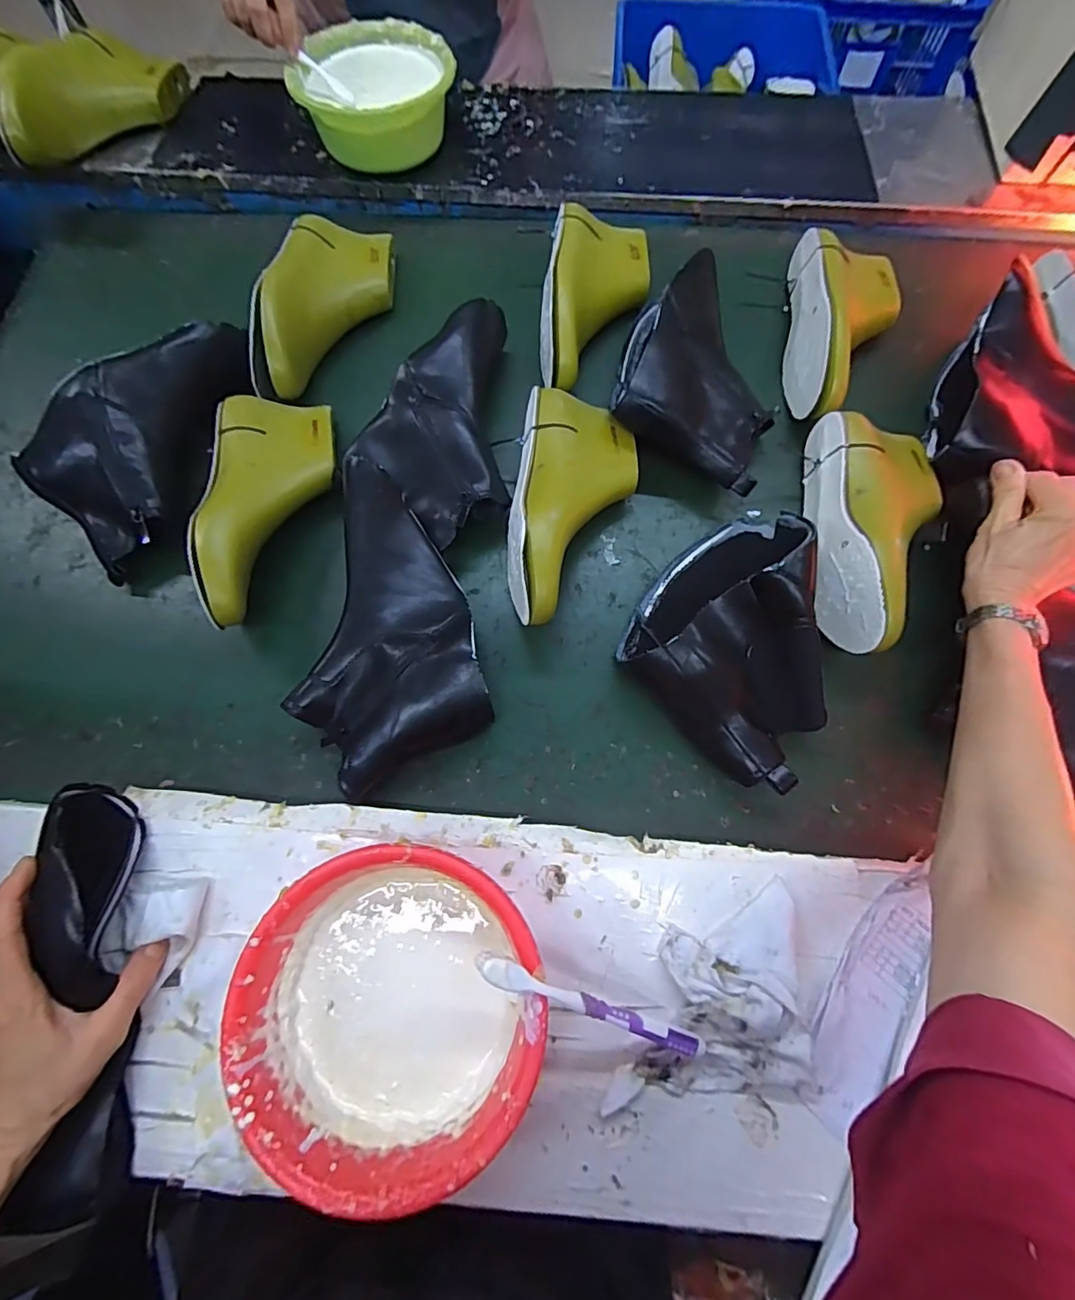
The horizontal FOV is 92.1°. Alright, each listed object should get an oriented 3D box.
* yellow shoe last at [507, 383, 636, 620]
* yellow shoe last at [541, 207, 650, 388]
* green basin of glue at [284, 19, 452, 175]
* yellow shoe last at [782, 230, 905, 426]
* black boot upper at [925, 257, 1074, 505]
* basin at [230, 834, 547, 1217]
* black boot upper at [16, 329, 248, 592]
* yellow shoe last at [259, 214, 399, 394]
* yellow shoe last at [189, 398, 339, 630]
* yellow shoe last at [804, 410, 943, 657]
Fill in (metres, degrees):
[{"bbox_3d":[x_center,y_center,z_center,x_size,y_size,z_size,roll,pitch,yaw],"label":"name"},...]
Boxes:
[{"bbox_3d":[0.031,-0.133,0.491,0.111,0.081,0.236,9,75,3],"label":"yellow shoe last"},{"bbox_3d":[0.062,-0.383,0.559,0.109,0.074,0.237,8,73,3],"label":"yellow shoe last"},{"bbox_3d":[-0.194,-0.681,0.639,0.176,0.077,0.163,0,73,1],"label":"green basin of glue"},{"bbox_3d":[0.339,-0.355,0.562,0.110,0.081,0.250,9,73,4],"label":"yellow shoe last"},{"bbox_3d":[0.480,-0.240,0.523,0.146,0.090,0.241,17,75,5],"label":"black boot upper"},{"bbox_3d":[-0.092,0.232,0.350,0.183,0.075,0.185,0,74,0],"label":"basin"},{"bbox_3d":[-0.369,-0.207,0.515,0.161,0.078,0.256,40,77,12],"label":"black boot upper"},{"bbox_3d":[-0.225,-0.386,0.574,0.107,0.083,0.228,-2,73,0],"label":"yellow shoe last"},{"bbox_3d":[-0.256,-0.141,0.497,0.104,0.072,0.236,-6,75,-1],"label":"yellow shoe last"},{"bbox_3d":[0.324,-0.112,0.485,0.113,0.072,0.243,9,75,3],"label":"yellow shoe last"}]

